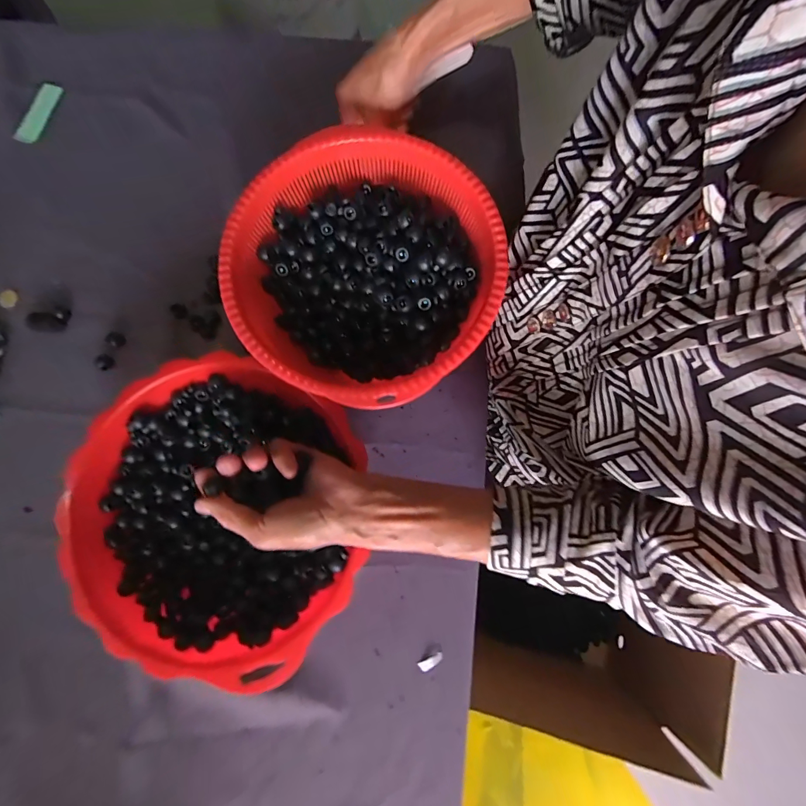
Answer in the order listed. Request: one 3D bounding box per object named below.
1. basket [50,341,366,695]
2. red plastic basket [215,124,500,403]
[{"bbox_3d":[-0.154,0.088,0.348,0.236,0.072,0.238,0,82,1],"label":"basket"},{"bbox_3d":[-0.034,-0.116,0.360,0.225,0.068,0.229,0,80,1],"label":"red plastic basket"}]

